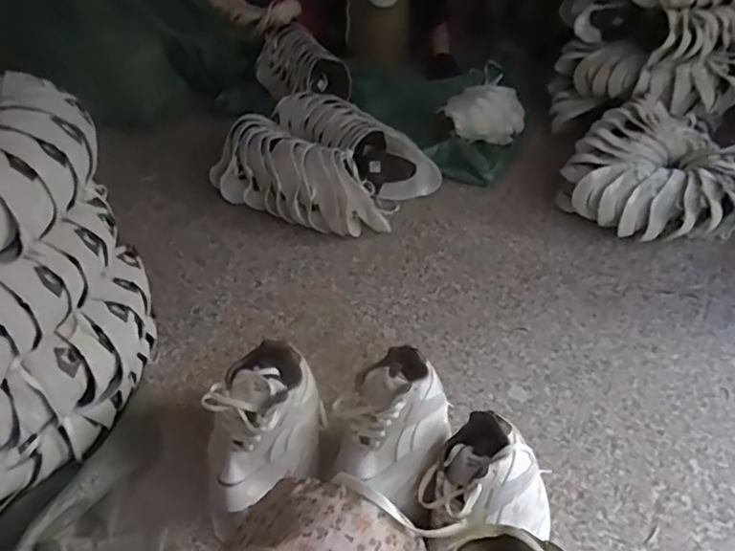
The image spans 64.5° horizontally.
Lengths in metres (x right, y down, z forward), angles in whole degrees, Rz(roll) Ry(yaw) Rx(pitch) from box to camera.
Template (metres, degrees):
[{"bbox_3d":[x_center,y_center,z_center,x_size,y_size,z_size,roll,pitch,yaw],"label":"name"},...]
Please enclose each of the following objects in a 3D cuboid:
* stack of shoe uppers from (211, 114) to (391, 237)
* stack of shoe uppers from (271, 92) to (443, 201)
[{"bbox_3d":[-0.151,-0.221,1.294,0.421,0.119,0.220,30,49,26],"label":"stack of shoe uppers"},{"bbox_3d":[-0.036,-0.312,1.401,0.190,0.115,0.417,-28,51,-29],"label":"stack of shoe uppers"}]

